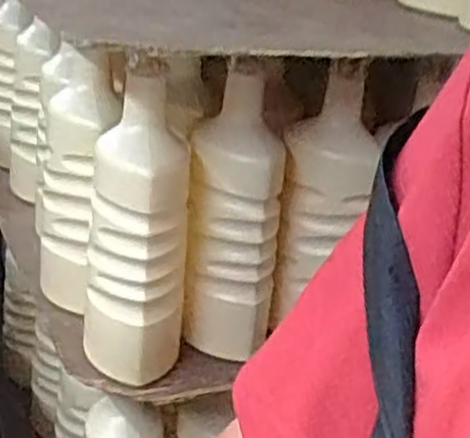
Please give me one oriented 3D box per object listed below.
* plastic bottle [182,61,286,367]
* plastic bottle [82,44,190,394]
[{"bbox_3d":[-0.001,-0.005,0.605,0.067,0.222,0.066,6,25,-1],"label":"plastic bottle"},{"bbox_3d":[-0.071,0.014,0.573,0.074,0.238,0.078,1,26,-11],"label":"plastic bottle"}]

